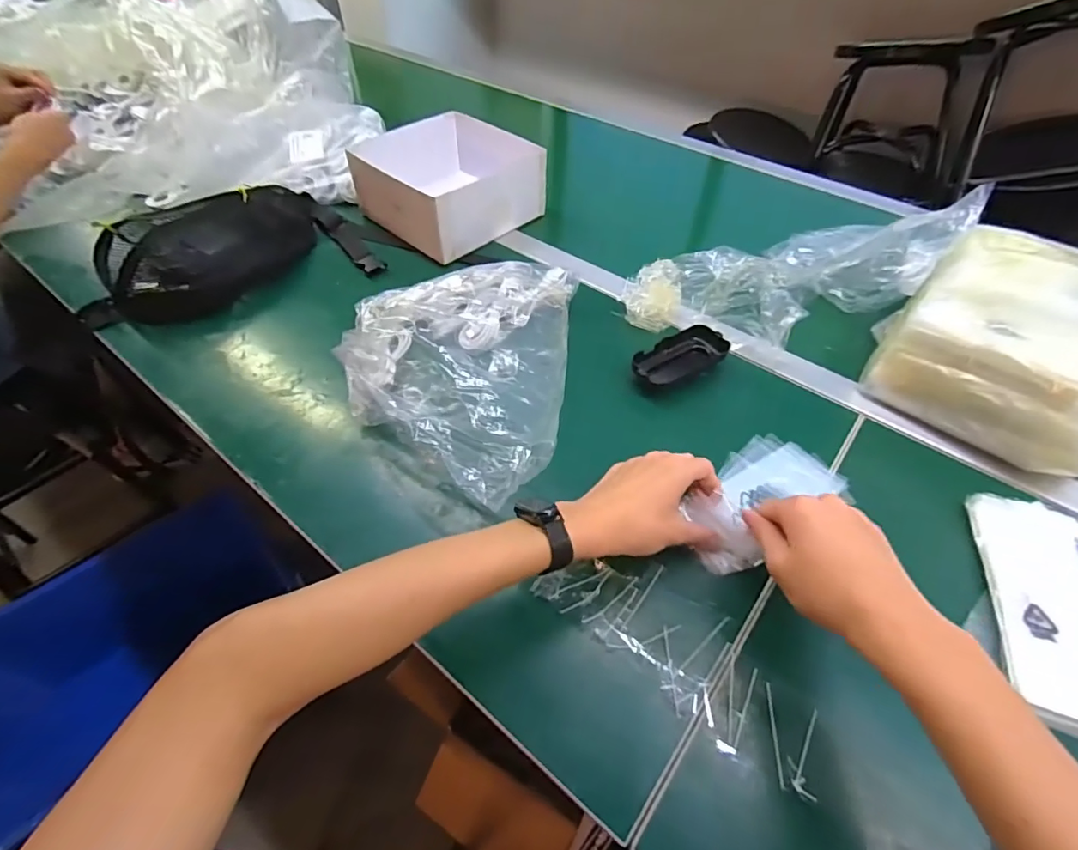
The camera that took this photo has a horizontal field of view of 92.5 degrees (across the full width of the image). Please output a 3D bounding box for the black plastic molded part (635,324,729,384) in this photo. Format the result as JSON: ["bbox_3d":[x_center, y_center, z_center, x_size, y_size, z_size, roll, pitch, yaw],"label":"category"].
[{"bbox_3d":[0.151,-0.073,0.563,0.110,0.024,0.052,-30,57,-22],"label":"black plastic molded part"}]

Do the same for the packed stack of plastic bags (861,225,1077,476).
[{"bbox_3d":[0.496,-0.074,0.509,0.227,0.131,0.241,-33,58,-24],"label":"packed stack of plastic bags"}]

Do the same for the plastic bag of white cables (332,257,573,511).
[{"bbox_3d":[-0.078,-0.070,0.528,0.209,0.073,0.310,4,51,3],"label":"plastic bag of white cables"}]

